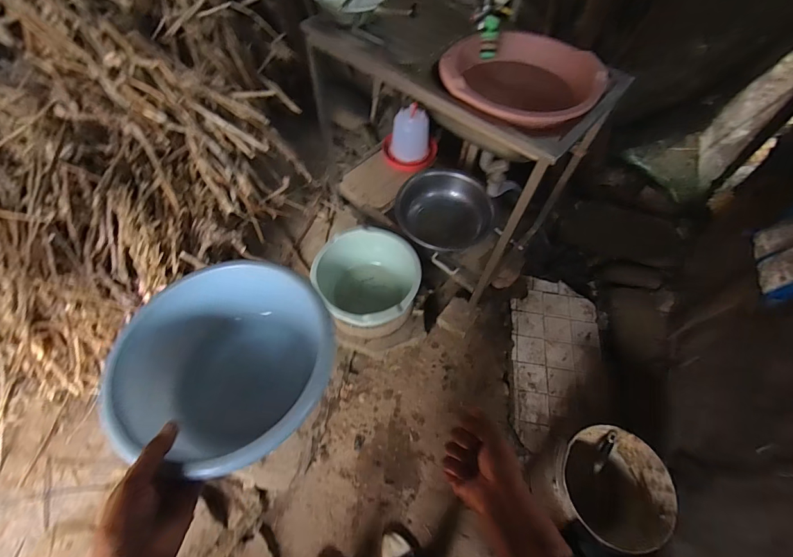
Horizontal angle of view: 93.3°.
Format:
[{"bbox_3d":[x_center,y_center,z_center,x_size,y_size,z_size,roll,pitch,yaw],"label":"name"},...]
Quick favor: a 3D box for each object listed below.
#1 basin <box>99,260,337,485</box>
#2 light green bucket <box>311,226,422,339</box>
[{"bbox_3d":[-0.197,0.111,0.481,0.237,0.143,0.232,0,60,0],"label":"basin"},{"bbox_3d":[-0.084,0.027,1.281,0.317,0.226,0.338,0,60,0],"label":"light green bucket"}]

